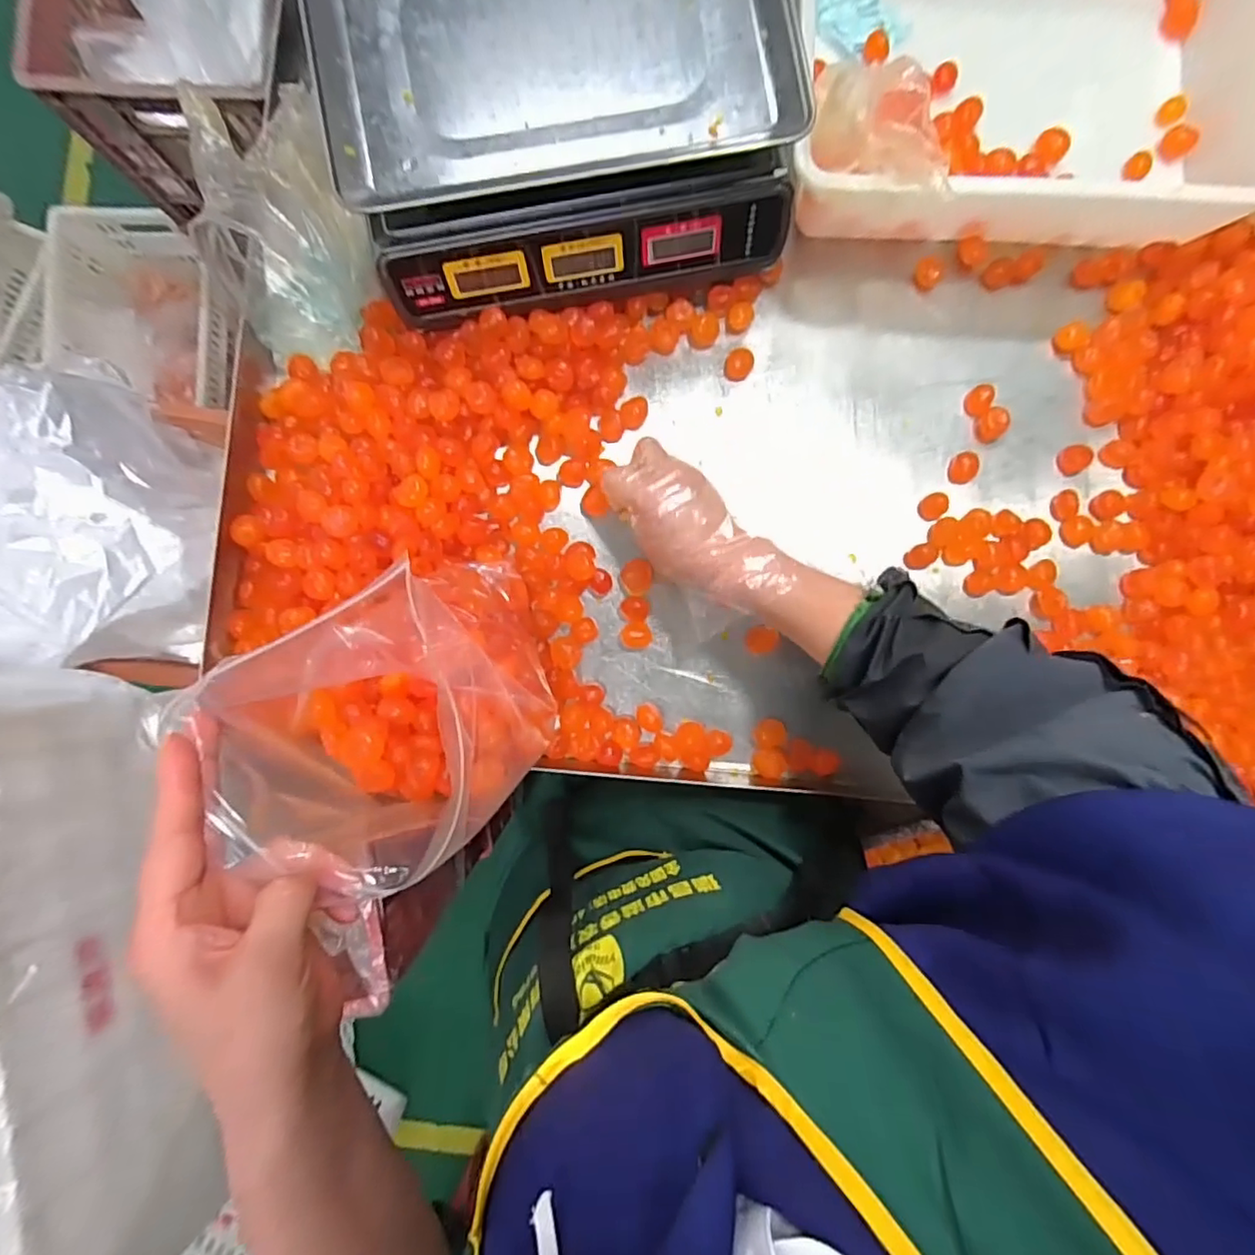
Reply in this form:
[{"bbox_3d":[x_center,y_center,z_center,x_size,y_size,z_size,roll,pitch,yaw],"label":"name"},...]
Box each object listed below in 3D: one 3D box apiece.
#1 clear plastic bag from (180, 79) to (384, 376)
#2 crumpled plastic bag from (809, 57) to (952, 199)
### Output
[{"bbox_3d":[-0.281,-0.339,0.490,0.092,0.118,0.202,-5,87,-1],"label":"clear plastic bag"},{"bbox_3d":[0.189,-0.364,0.429,0.084,0.056,0.100,-15,88,-1],"label":"crumpled plastic bag"}]

